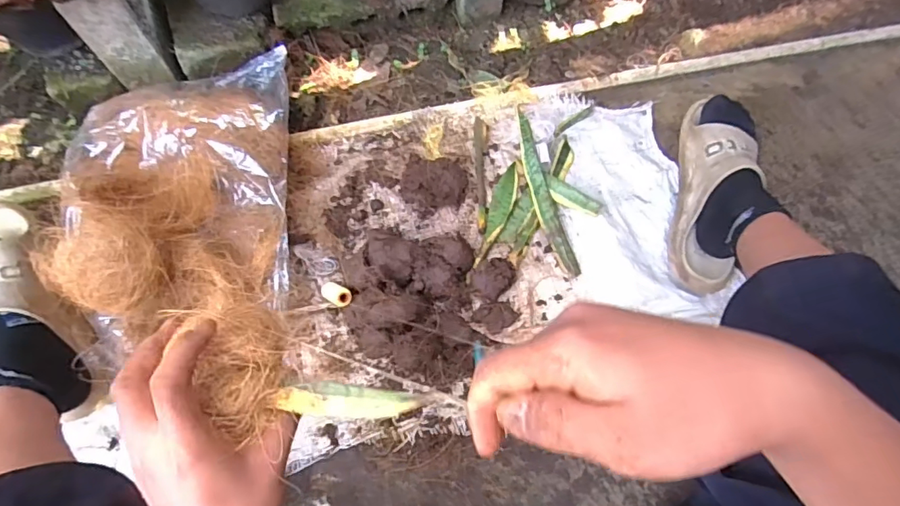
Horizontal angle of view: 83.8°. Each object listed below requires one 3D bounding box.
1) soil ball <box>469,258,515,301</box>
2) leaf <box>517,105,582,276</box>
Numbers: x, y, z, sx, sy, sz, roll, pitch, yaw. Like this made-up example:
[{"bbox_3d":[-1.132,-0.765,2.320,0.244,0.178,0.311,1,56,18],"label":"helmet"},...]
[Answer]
[{"bbox_3d":[0.059,0.030,0.691,0.049,0.040,0.060,39,74,12],"label":"soil ball"},{"bbox_3d":[0.135,-0.095,0.741,0.032,0.033,0.265,-14,71,-6],"label":"leaf"}]

